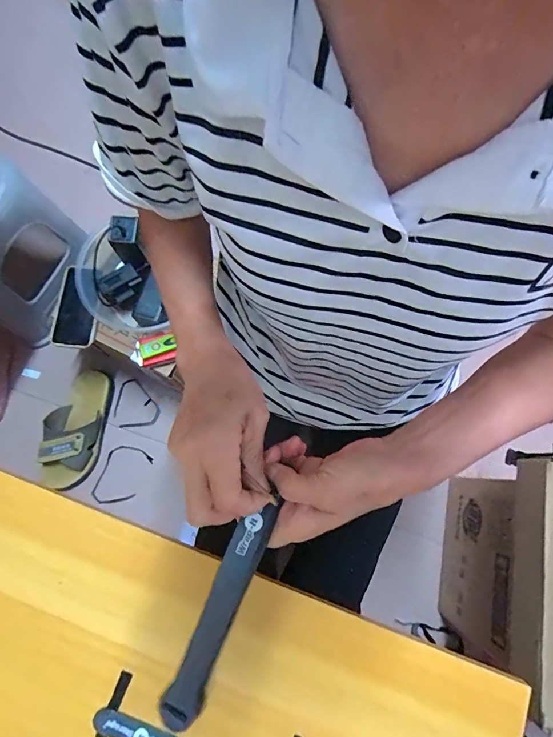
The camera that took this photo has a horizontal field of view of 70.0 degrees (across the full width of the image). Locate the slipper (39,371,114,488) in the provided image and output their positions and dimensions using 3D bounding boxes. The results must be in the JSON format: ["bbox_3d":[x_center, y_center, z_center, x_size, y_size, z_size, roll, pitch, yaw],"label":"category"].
[{"bbox_3d":[-0.441,0.130,0.868,0.114,0.064,0.256,8,74,1],"label":"slipper"}]

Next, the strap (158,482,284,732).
[{"bbox_3d":[-0.039,0.171,0.282,0.026,0.012,0.181,24,92,-2],"label":"strap"}]

